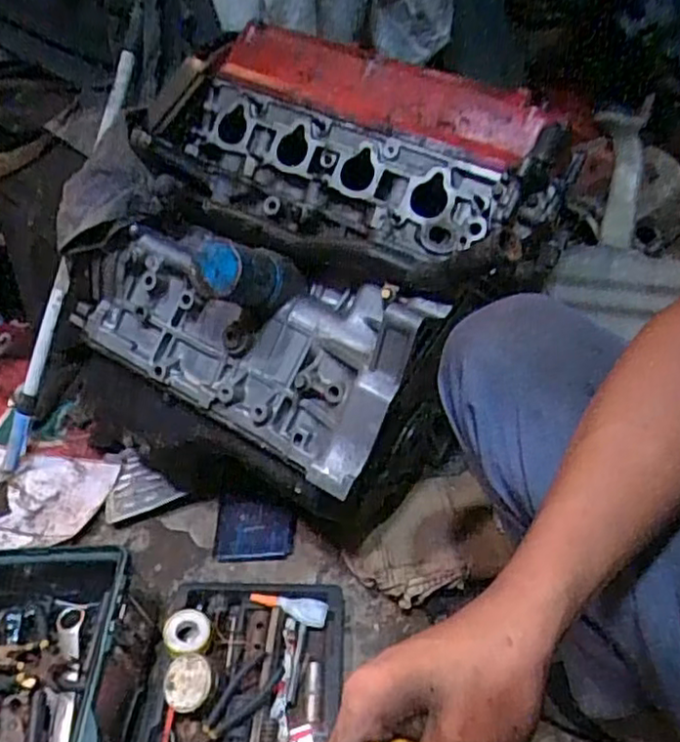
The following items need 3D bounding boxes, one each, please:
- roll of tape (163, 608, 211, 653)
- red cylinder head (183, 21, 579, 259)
[{"bbox_3d":[-0.185,0.316,0.809,0.053,0.020,0.053,-3,43,3],"label":"roll of tape"},{"bbox_3d":[0.030,-0.270,0.826,0.498,0.232,0.149,19,9,21],"label":"red cylinder head"}]

